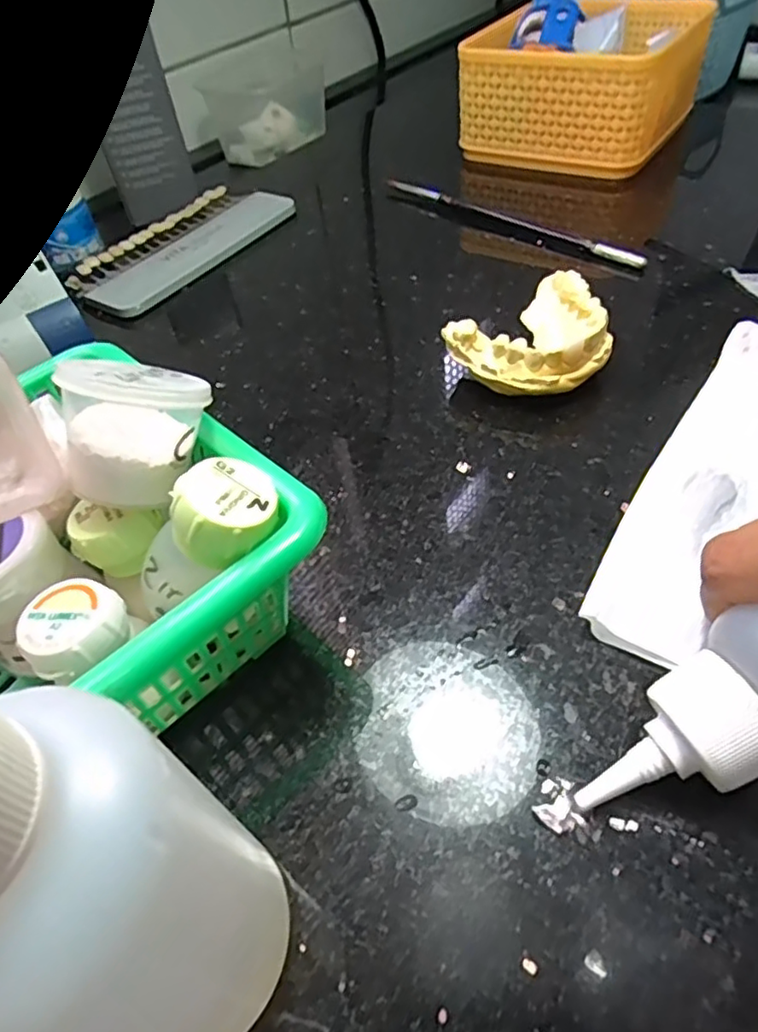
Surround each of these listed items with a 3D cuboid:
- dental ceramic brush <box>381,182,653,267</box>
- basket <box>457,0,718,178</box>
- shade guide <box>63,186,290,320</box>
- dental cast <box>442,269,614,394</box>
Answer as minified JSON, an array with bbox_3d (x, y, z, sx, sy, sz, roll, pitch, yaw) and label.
[{"bbox_3d":[0.072,-0.175,0.364,0.005,0.011,0.184,-39,55,-25],"label":"dental ceramic brush"},{"bbox_3d":[0.135,-0.295,0.423,0.140,0.069,0.131,25,56,26],"label":"basket"},{"bbox_3d":[-0.123,-0.169,0.384,0.069,0.010,0.148,25,56,26],"label":"shade guide"},{"bbox_3d":[0.068,-0.072,0.261,0.065,0.028,0.052,-30,52,-19],"label":"dental cast"}]

